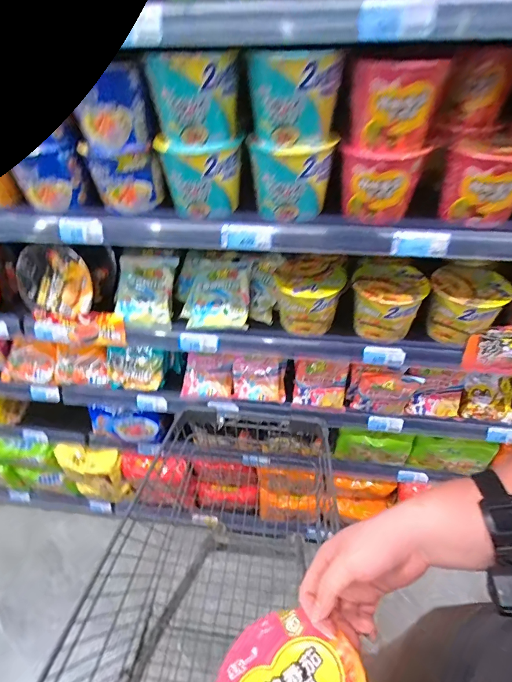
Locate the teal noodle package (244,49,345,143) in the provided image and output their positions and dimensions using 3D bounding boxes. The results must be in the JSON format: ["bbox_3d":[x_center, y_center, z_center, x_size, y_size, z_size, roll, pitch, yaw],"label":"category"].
[{"bbox_3d":[0.049,-0.329,0.529,0.118,0.105,0.042,3,43,6],"label":"teal noodle package"}]

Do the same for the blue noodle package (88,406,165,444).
[{"bbox_3d":[-0.353,0.224,1.070,0.195,0.131,0.037,4,43,7],"label":"blue noodle package"}]

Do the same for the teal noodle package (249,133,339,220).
[{"bbox_3d":[0.051,-0.243,0.598,0.118,0.112,0.044,4,43,7],"label":"teal noodle package"}]

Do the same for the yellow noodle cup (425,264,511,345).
[{"bbox_3d":[0.393,-0.069,0.749,0.129,0.108,0.104,30,52,30],"label":"yellow noodle cup"}]

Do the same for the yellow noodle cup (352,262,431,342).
[{"bbox_3d":[0.254,-0.074,0.772,0.128,0.109,0.126,-1,43,1],"label":"yellow noodle cup"}]

